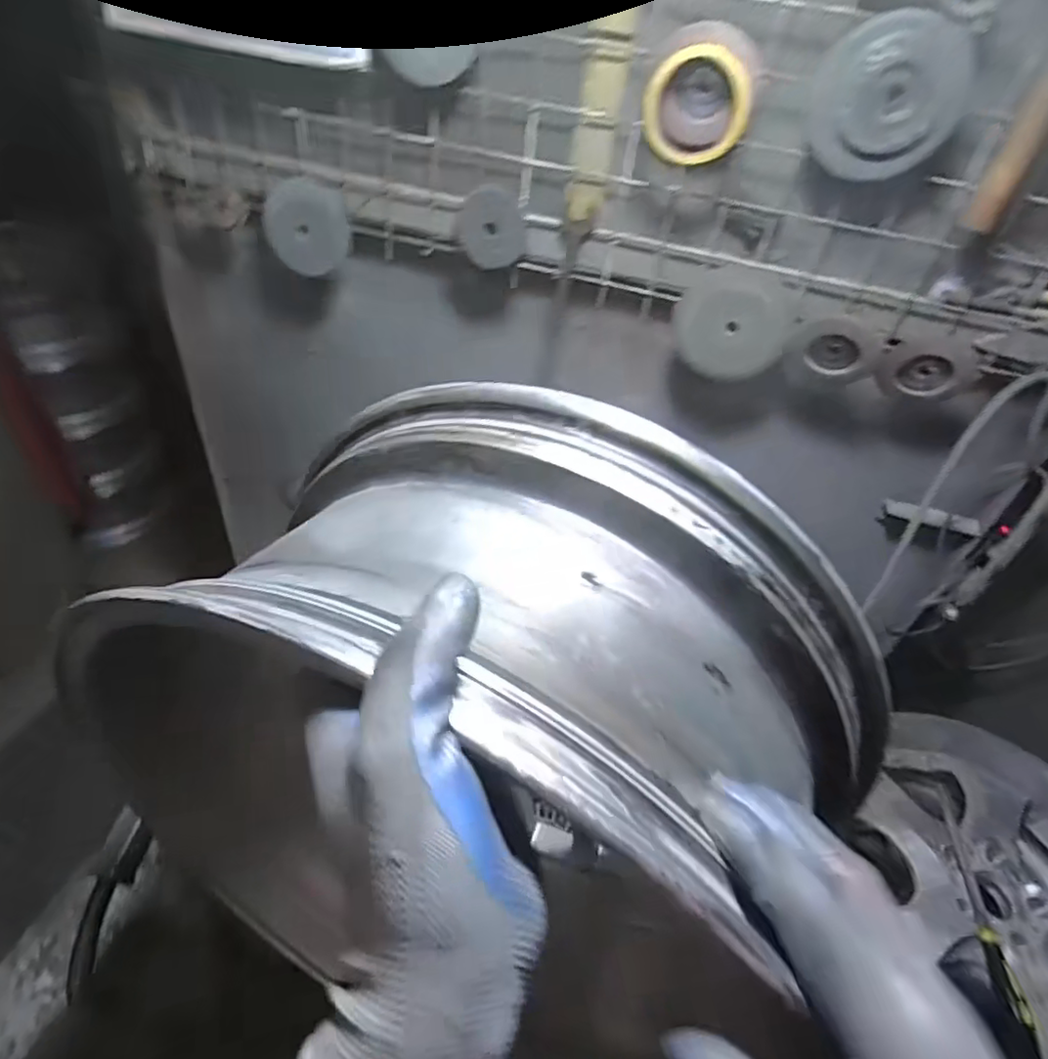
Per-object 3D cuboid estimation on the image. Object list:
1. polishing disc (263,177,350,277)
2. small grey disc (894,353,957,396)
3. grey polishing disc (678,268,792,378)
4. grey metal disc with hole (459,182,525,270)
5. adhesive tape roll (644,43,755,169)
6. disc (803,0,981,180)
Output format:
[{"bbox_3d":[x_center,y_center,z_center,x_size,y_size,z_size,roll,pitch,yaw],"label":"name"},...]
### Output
[{"bbox_3d":[-0.266,-0.368,0.768,0.102,0.103,0.019,2,31,-5],"label":"polishing disc"},{"bbox_3d":[0.447,-0.172,0.701,0.055,0.052,0.007,25,49,17],"label":"small grey disc"},{"bbox_3d":[0.235,-0.231,0.713,0.118,0.111,0.023,21,48,14],"label":"grey polishing disc"},{"bbox_3d":[-0.036,-0.341,0.711,0.076,0.079,0.020,9,46,2],"label":"grey metal disc with hole"},{"bbox_3d":[0.162,-0.398,0.588,0.093,0.090,0.037,16,46,9],"label":"adhesive tape roll"},{"bbox_3d":[0.319,-0.376,0.545,0.128,0.119,0.028,10,43,8],"label":"disc"}]

